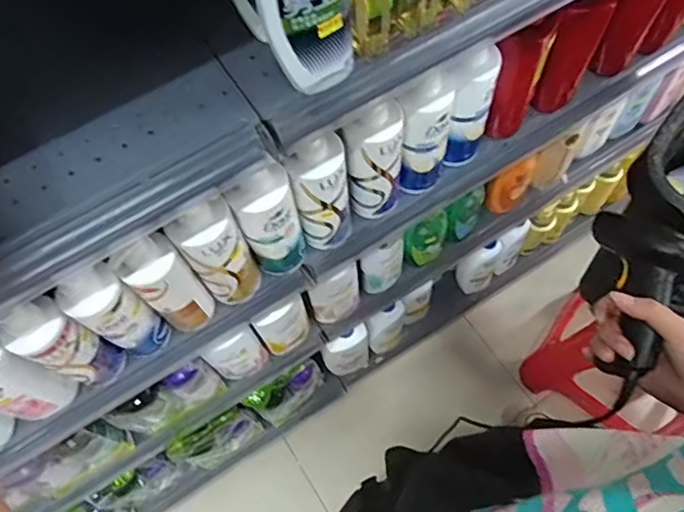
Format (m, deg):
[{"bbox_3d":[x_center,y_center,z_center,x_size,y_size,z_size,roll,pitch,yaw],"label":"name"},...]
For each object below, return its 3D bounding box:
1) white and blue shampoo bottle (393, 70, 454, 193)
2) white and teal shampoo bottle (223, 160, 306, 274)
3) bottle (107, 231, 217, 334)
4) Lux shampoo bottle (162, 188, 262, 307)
[{"bbox_3d":[0.115,-0.157,0.738,0.081,0.201,0.040,-29,68,-10],"label":"white and blue shampoo bottle"},{"bbox_3d":[-0.087,-0.039,0.689,0.070,0.203,0.045,-29,68,-10],"label":"white and teal shampoo bottle"},{"bbox_3d":[-0.207,0.039,0.666,0.063,0.198,0.042,-43,71,-15],"label":"bottle"},{"bbox_3d":[-0.150,0.002,0.682,0.074,0.210,0.046,-27,68,-9],"label":"Lux shampoo bottle"}]

